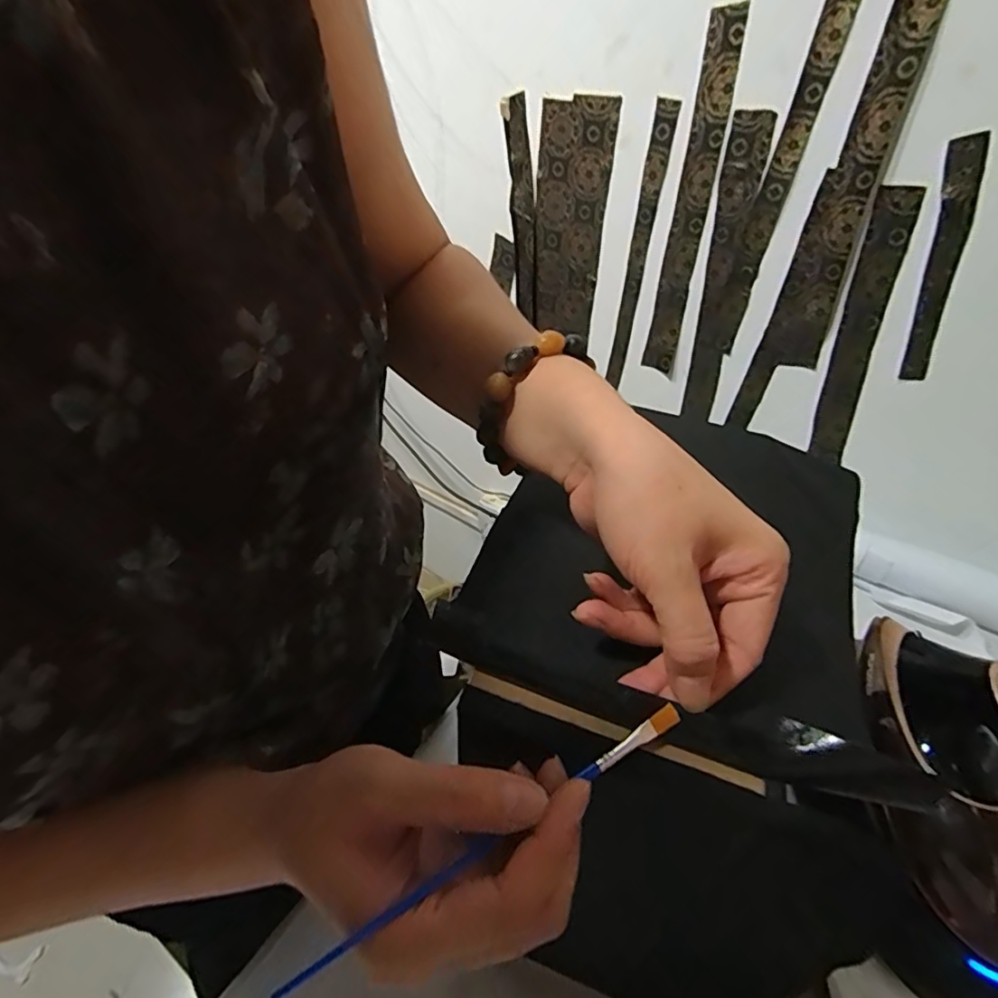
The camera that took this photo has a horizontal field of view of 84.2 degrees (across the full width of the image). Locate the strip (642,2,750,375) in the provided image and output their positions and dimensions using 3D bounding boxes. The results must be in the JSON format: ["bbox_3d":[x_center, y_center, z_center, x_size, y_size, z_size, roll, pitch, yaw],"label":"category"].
[{"bbox_3d":[0.250,-0.360,0.718,0.055,0.411,0.008,27,46,28],"label":"strip"}]

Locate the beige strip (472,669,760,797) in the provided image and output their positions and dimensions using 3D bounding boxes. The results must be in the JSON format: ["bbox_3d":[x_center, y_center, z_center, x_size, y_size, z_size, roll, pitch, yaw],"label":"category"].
[{"bbox_3d":[0.045,0.096,0.231,0.122,0.005,0.006,16,42,15],"label":"beige strip"}]

